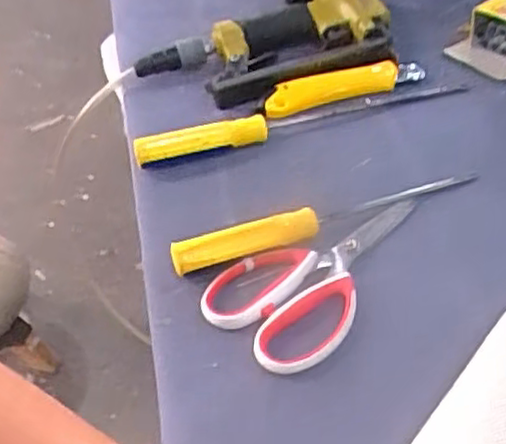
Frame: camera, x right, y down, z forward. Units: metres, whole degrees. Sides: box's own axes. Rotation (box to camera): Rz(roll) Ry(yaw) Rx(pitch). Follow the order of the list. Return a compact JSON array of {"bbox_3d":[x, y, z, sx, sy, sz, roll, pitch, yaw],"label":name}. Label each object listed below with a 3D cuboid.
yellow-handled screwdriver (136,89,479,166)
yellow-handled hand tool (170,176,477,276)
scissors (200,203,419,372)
[{"bbox_3d":[0.042,-0.095,0.620,0.293,0.021,0.025,-14,47,-9],"label":"yellow-handled screwdriver"},{"bbox_3d":[0.056,-0.007,0.540,0.240,0.023,0.021,-18,48,-12],"label":"yellow-handled hand tool"},{"bbox_3d":[0.053,0.031,0.515,0.178,0.010,0.098,-37,54,-27],"label":"scissors"}]

